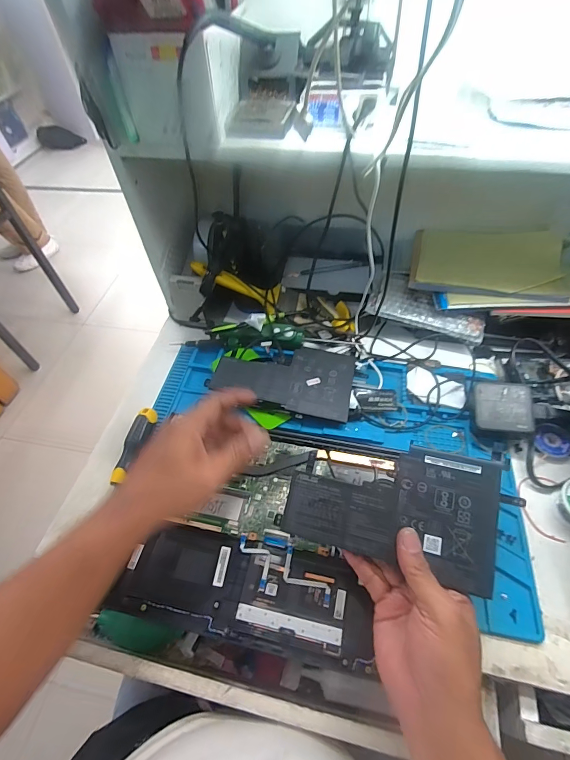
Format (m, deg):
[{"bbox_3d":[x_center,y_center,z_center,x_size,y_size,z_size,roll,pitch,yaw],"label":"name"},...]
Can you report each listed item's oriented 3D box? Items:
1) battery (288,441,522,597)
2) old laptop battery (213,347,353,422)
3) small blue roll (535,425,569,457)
[{"bbox_3d":[0.102,0.114,0.350,0.188,0.005,0.113,13,75,13],"label":"battery"},{"bbox_3d":[0.002,-0.009,0.519,0.187,0.006,0.109,13,56,4],"label":"old laptop battery"},{"bbox_3d":[0.339,0.077,0.464,0.046,0.013,0.039,-37,60,-21],"label":"small blue roll"}]

